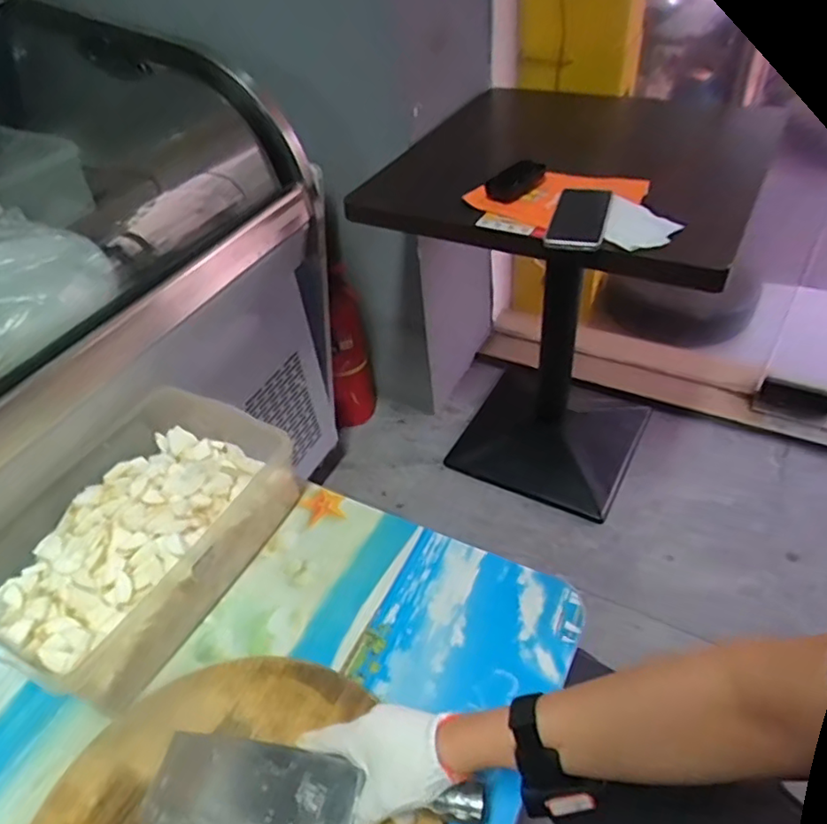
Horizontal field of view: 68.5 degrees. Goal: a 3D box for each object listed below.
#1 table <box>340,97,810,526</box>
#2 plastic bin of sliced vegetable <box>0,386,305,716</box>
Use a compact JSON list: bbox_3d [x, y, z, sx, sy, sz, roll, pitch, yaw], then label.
[{"bbox_3d":[0.315,-0.173,1.266,0.560,0.766,0.586,23,51,26],"label":"table"},{"bbox_3d":[-0.359,0.144,0.763,0.303,0.100,0.363,15,48,20],"label":"plastic bin of sliced vegetable"}]

